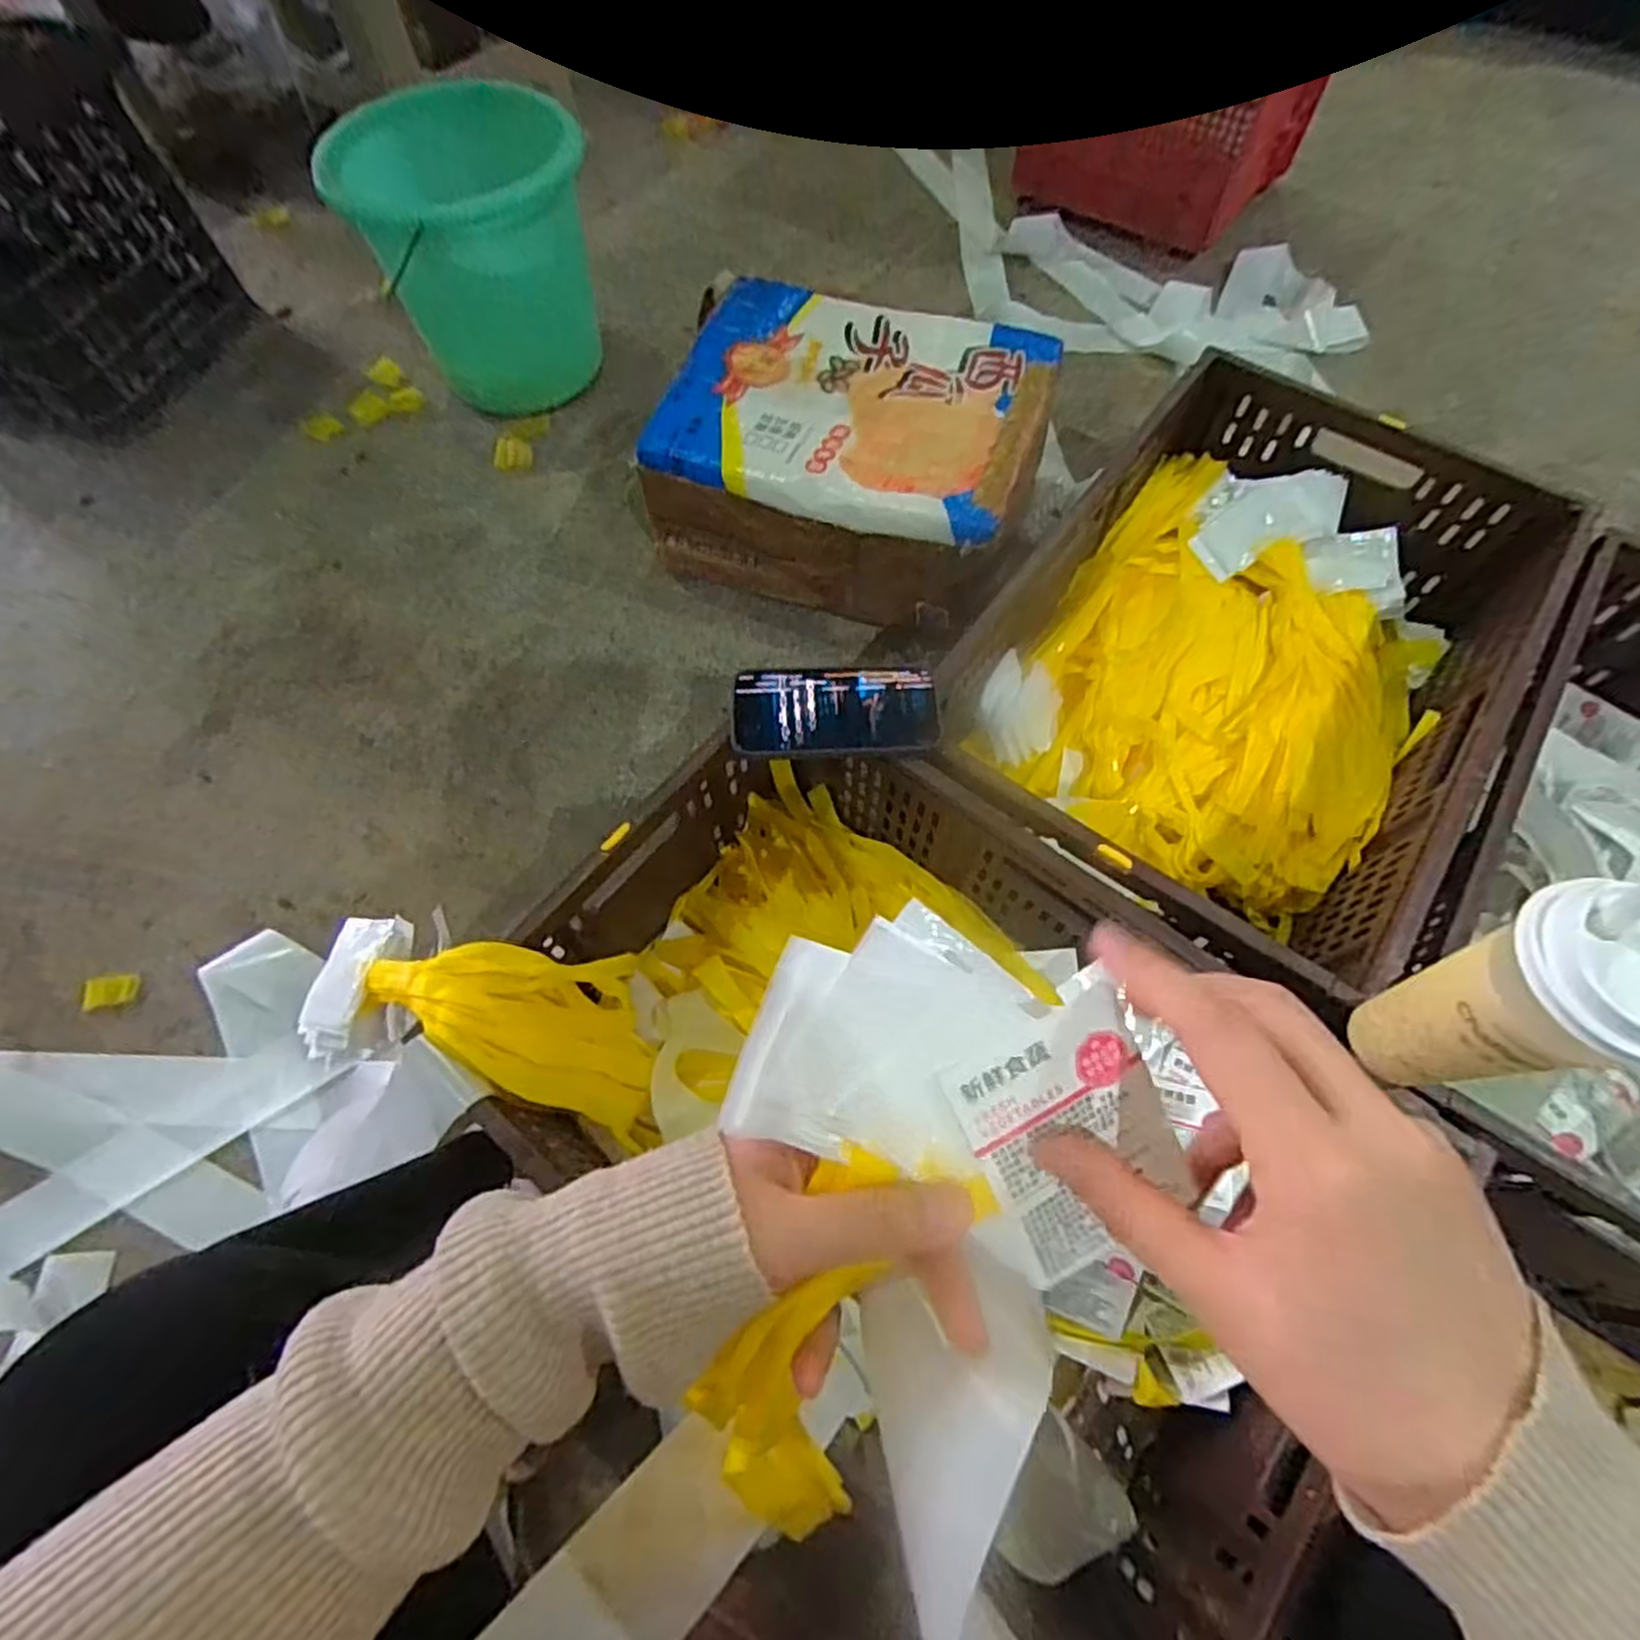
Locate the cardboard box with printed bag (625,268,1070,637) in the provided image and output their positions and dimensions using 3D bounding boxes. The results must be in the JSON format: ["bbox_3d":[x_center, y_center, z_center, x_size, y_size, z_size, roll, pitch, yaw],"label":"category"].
[{"bbox_3d":[0.039,-0.428,0.954,0.410,0.195,0.333,19,66,10],"label":"cardboard box with printed bag"}]

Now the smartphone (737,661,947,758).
[{"bbox_3d":[0.013,-0.090,0.636,0.161,0.013,0.081,-4,64,-1],"label":"smartphone"}]

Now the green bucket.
[{"bbox_3d":[-0.448,-0.733,1.028,0.221,0.344,0.243,39,71,18],"label":"green bucket"}]

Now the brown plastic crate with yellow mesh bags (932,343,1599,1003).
[{"bbox_3d":[0.398,-0.137,0.789,0.386,0.230,0.621,34,69,16],"label":"brown plastic crate with yellow mesh bags"}]

